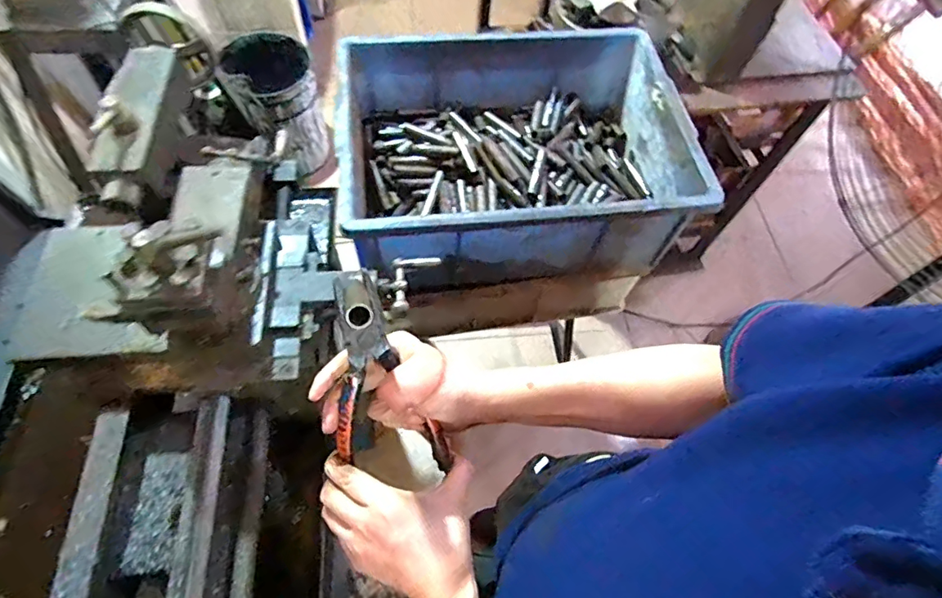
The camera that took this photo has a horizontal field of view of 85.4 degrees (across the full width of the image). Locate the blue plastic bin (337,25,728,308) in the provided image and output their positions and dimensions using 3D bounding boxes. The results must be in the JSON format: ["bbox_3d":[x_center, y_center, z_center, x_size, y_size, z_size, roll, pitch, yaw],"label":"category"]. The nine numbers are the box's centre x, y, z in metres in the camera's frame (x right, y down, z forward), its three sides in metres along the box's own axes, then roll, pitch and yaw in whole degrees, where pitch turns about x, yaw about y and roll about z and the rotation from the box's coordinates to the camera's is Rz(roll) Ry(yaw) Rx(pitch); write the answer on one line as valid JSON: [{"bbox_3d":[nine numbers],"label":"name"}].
[{"bbox_3d":[0.057,-0.207,0.776,0.467,0.192,0.346,-4,61,-6],"label":"blue plastic bin"}]

